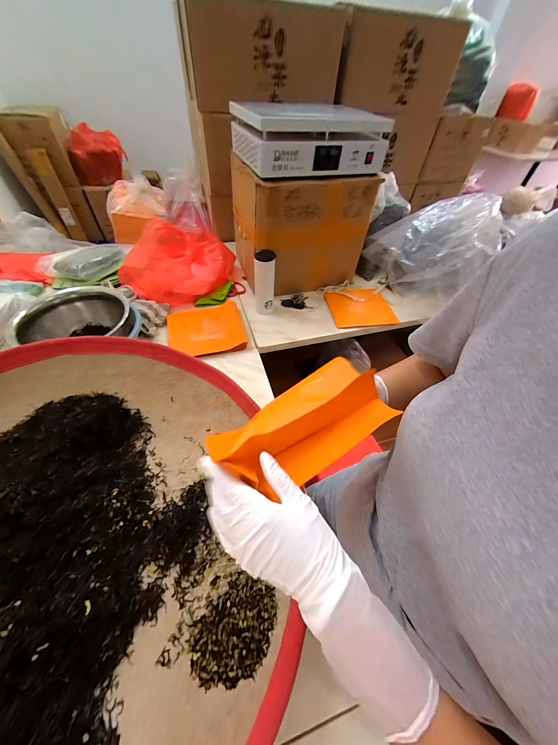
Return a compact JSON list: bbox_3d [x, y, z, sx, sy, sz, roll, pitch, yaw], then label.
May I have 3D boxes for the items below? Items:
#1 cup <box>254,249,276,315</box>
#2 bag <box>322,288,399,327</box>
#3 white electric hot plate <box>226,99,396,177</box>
[{"bbox_3d":[-0.050,-0.305,0.932,0.069,0.217,0.063,2,50,-3],"label":"cup"},{"bbox_3d":[0.315,-0.262,1.057,0.248,0.011,0.233,-5,51,-9],"label":"bag"},{"bbox_3d":[0.095,-0.739,0.845,0.421,0.127,0.254,-13,52,-15],"label":"white electric hot plate"}]

